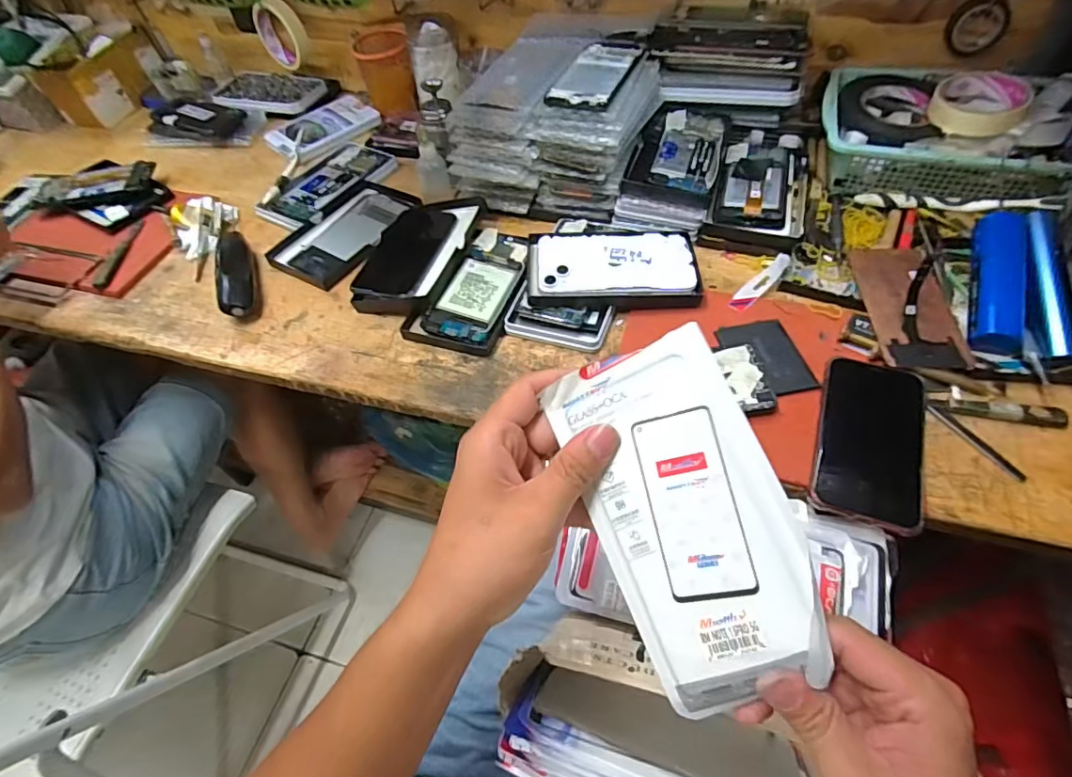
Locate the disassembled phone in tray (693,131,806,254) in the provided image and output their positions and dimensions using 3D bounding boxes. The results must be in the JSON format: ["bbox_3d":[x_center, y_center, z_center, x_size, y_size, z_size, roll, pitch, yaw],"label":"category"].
[{"bbox_3d":[0.266,-0.238,0.628,0.099,0.042,0.207,16,57,17],"label":"disassembled phone in tray"}]

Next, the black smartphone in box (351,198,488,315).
[{"bbox_3d":[-0.132,-0.163,0.612,0.115,0.023,0.188,10,55,13],"label":"black smartphone in box"}]

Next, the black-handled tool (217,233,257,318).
[{"bbox_3d":[-0.342,-0.133,0.610,0.034,0.028,0.142,-21,54,-10],"label":"black-handled tool"}]

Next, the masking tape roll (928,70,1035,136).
[{"bbox_3d":[0.491,-0.314,0.597,0.090,0.036,0.084,26,60,23],"label":"masking tape roll"}]

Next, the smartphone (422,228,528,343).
[{"bbox_3d":[-0.056,-0.113,0.575,0.068,0.008,0.159,19,57,9],"label":"smartphone"}]

